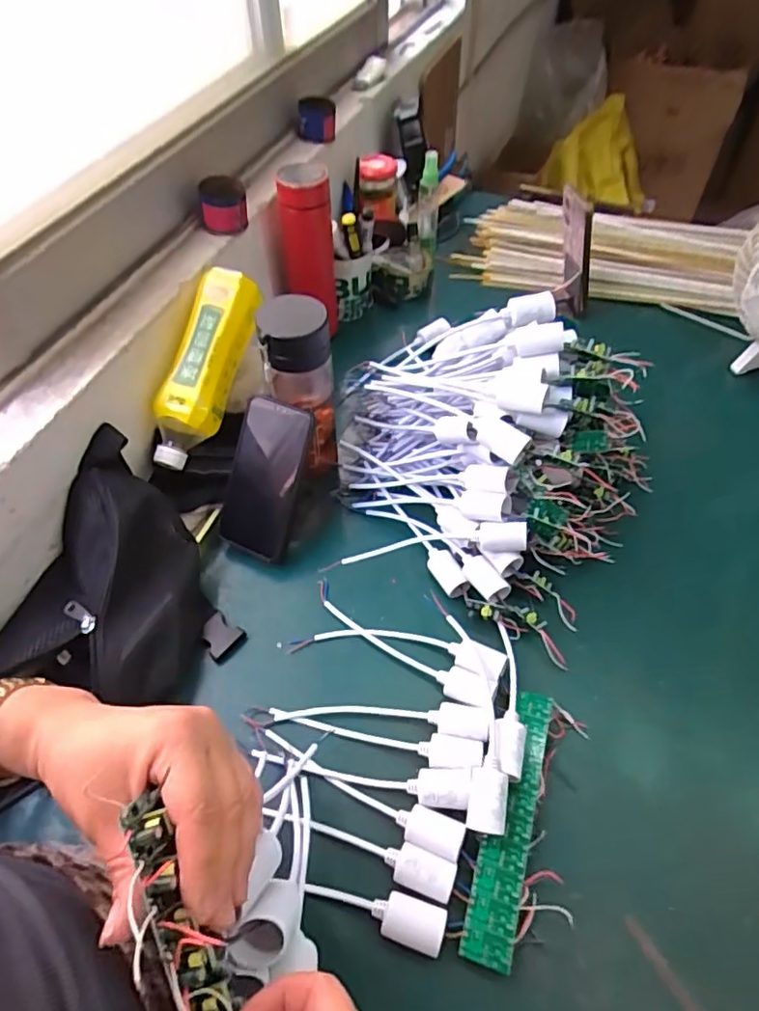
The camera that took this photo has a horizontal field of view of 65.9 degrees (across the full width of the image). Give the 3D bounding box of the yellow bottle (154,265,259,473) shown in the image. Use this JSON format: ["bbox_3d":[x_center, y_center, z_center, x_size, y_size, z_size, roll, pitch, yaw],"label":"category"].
[{"bbox_3d":[-0.188,-0.145,0.619,0.063,0.059,0.213,21,92,17],"label":"yellow bottle"}]

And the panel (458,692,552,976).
[{"bbox_3d":[0.107,0.250,0.475,0.036,0.019,0.204,15,54,12],"label":"panel"}]

